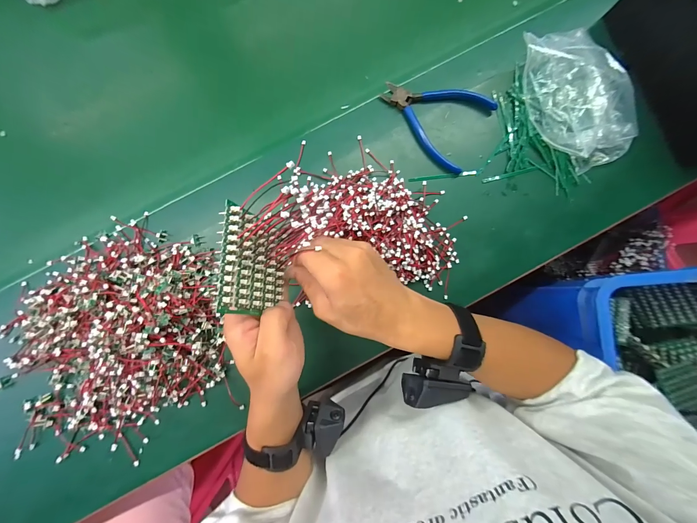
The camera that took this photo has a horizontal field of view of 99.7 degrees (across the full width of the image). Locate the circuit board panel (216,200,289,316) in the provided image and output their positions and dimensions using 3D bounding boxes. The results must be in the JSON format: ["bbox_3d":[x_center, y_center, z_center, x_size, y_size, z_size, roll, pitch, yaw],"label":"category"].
[{"bbox_3d":[-0.074,0.004,0.249,0.009,0.089,0.078,-1,77,18],"label":"circuit board panel"}]

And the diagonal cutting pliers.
[{"bbox_3d":[0.111,-0.193,0.382,0.134,0.015,0.108,30,87,2],"label":"diagonal cutting pliers"}]

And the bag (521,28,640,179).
[{"bbox_3d":[0.292,-0.204,0.366,0.117,0.047,0.164,-21,87,-1],"label":"bag"}]

